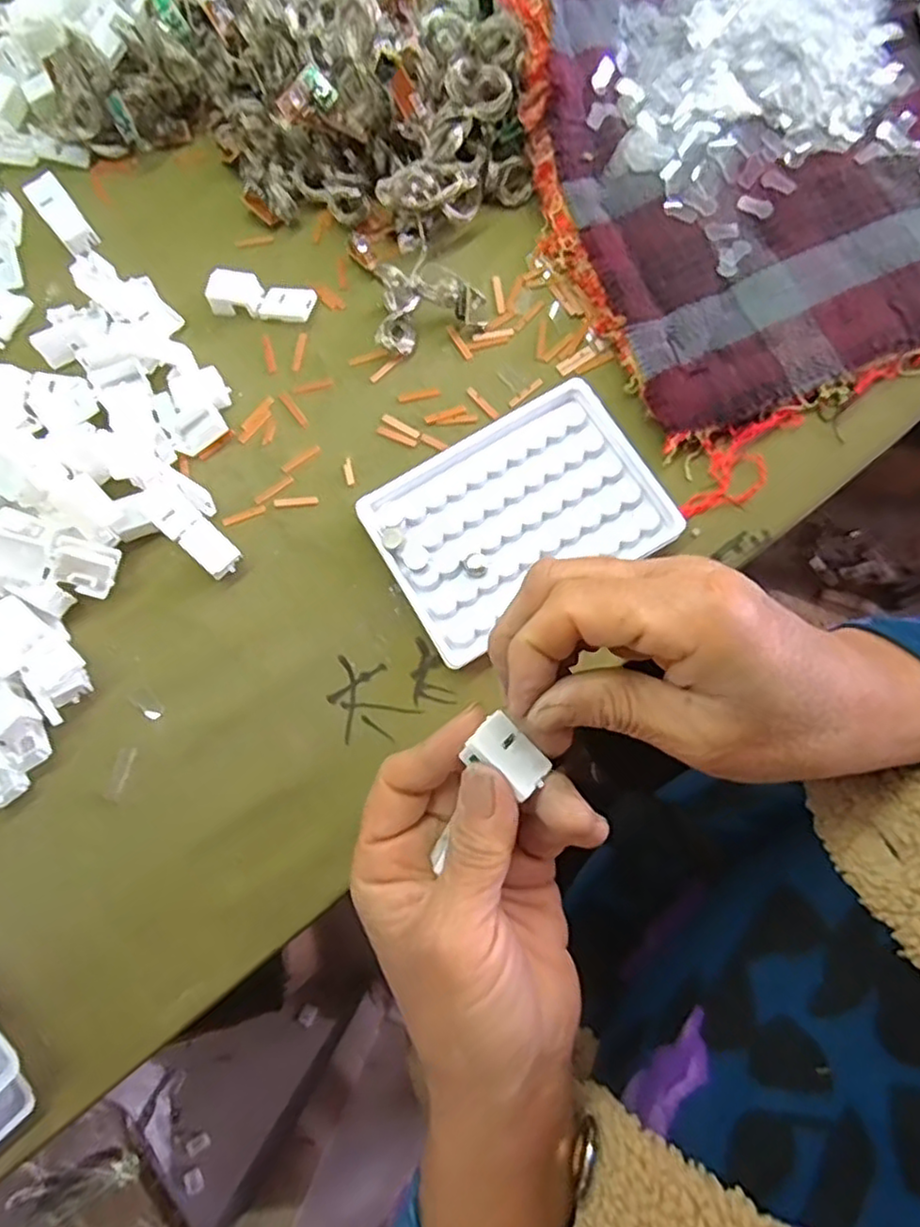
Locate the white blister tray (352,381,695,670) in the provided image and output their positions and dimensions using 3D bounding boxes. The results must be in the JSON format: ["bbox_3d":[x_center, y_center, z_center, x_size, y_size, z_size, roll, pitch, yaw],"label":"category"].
[{"bbox_3d":[0.027,-0.047,0.334,0.130,0.014,0.094,-31,81,-4],"label":"white blister tray"}]

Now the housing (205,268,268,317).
[{"bbox_3d":[-0.119,-0.170,0.364,0.027,0.011,0.020,6,80,2],"label":"housing"}]

